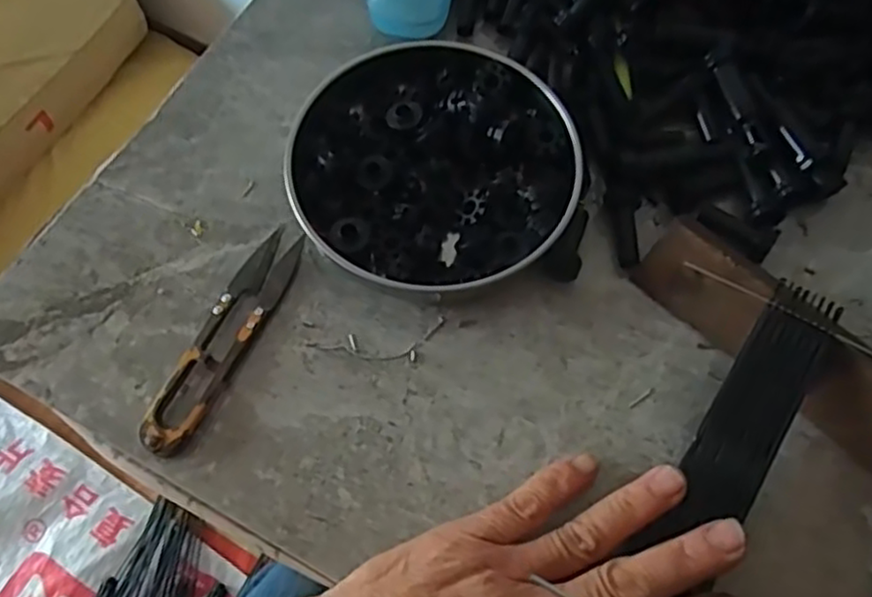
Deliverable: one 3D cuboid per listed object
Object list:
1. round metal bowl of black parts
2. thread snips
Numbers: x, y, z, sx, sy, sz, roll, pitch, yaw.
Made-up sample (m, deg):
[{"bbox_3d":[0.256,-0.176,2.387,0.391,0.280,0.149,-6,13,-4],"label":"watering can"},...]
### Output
[{"bbox_3d":[-0.001,-0.067,0.348,0.133,0.024,0.135,0,66,-1],"label":"round metal bowl of black parts"},{"bbox_3d":[-0.097,0.016,0.320,0.025,0.015,0.115,23,68,9],"label":"thread snips"}]

